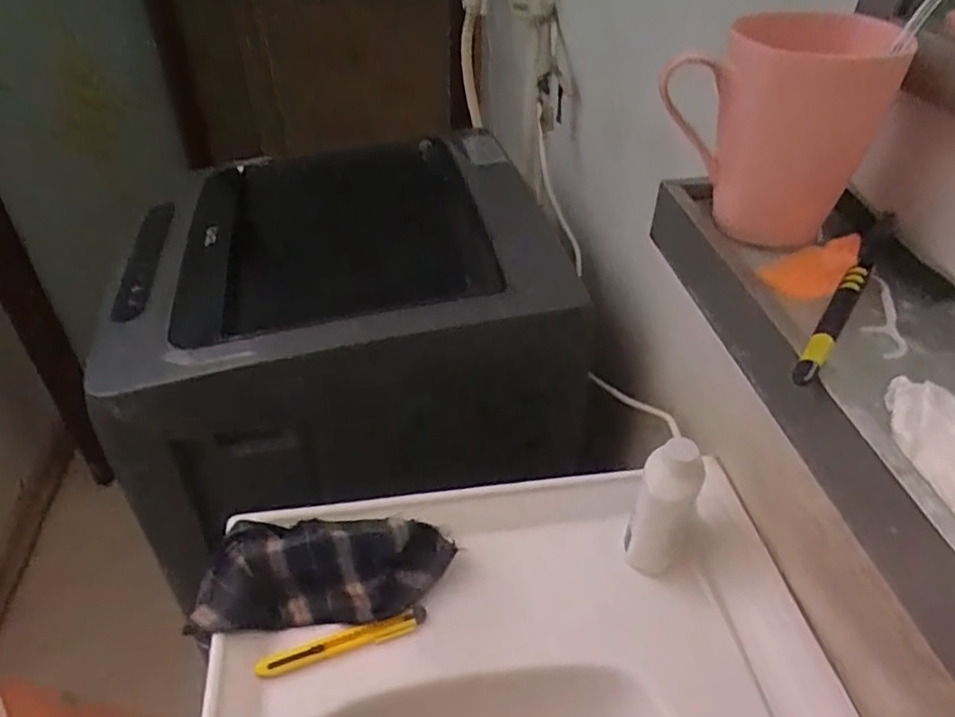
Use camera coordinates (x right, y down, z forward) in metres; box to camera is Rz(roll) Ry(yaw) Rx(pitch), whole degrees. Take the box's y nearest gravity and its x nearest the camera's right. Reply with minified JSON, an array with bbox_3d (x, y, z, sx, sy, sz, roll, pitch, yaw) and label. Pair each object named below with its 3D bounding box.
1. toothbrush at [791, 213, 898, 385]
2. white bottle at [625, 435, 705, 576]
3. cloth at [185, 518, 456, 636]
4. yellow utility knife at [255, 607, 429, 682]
[{"bbox_3d":[0.193,-0.036,0.351,0.014,0.011,0.176,26,46,27],"label":"toothbrush"},{"bbox_3d":[0.162,0.134,0.593,0.049,0.136,0.056,19,43,20],"label":"white bottle"},{"bbox_3d":[-0.128,0.186,0.590,0.213,0.046,0.105,-3,40,-4],"label":"cloth"},{"bbox_3d":[-0.109,0.233,0.551,0.138,0.016,0.018,-14,42,-17],"label":"yellow utility knife"}]

